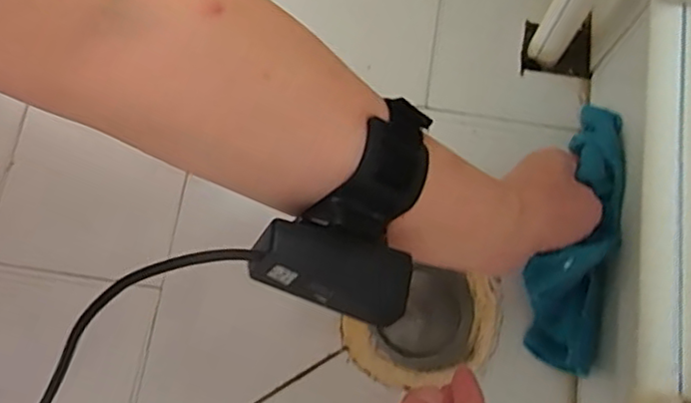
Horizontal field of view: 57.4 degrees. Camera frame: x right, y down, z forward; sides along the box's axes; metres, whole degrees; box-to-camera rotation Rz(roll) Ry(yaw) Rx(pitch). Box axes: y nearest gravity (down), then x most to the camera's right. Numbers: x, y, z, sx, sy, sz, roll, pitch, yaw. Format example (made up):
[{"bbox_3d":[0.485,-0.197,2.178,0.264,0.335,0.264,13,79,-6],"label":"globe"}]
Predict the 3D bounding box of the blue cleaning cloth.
[{"bbox_3d":[0.140,0.023,0.387,0.050,0.084,0.165,12,92,2],"label":"blue cleaning cloth"}]

